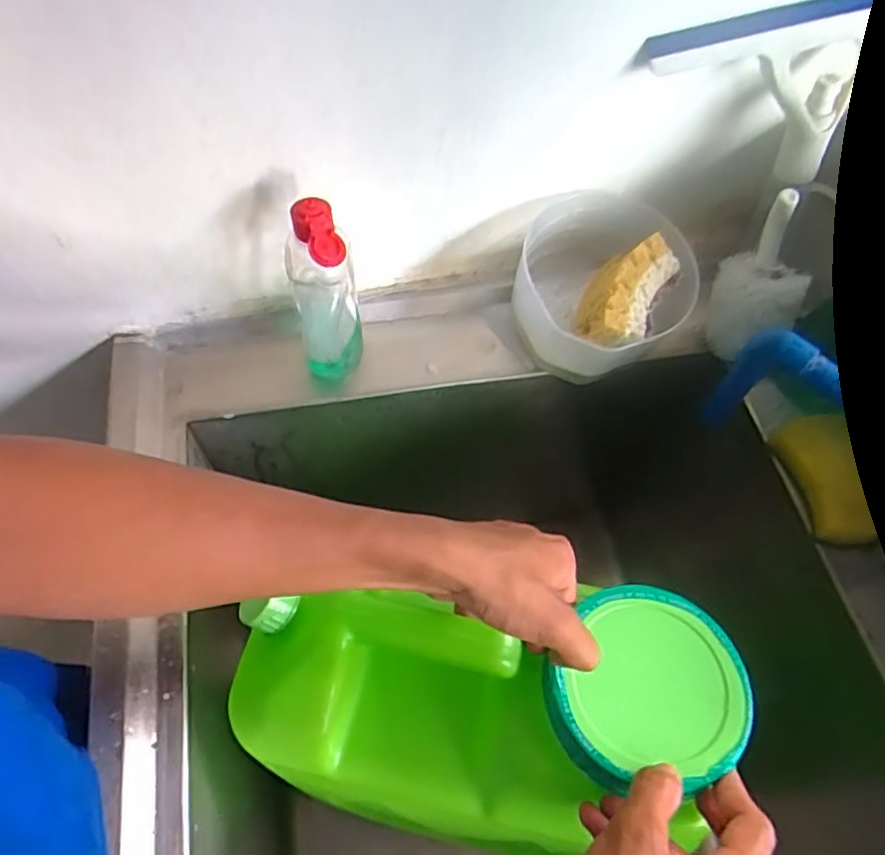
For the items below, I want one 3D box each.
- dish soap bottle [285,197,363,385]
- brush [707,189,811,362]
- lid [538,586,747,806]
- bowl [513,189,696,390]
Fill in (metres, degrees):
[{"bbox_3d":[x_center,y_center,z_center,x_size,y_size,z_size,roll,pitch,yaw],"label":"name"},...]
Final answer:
[{"bbox_3d":[-0.088,-0.101,0.479,0.047,0.151,0.059,-8,61,-8],"label":"dish soap bottle"},{"bbox_3d":[0.261,-0.117,0.519,0.073,0.113,0.057,31,64,14],"label":"brush"},{"bbox_3d":[0.125,0.155,0.386,0.105,0.018,0.119,29,63,13],"label":"lid"},{"bbox_3d":[0.134,-0.115,0.547,0.138,0.082,0.147,1,60,-2],"label":"bowl"}]

